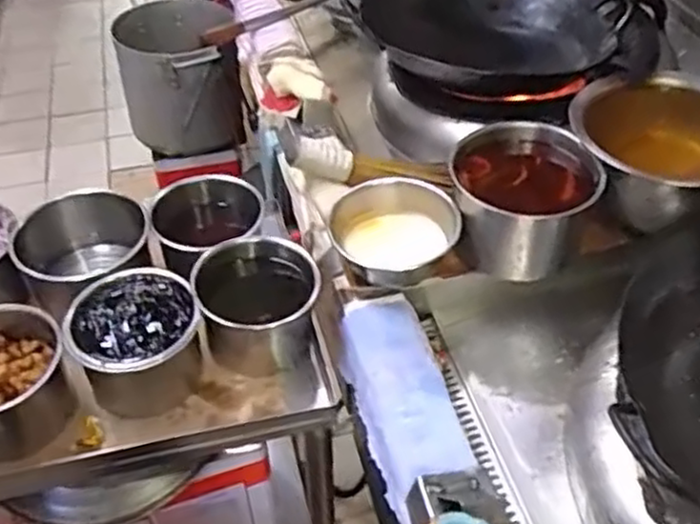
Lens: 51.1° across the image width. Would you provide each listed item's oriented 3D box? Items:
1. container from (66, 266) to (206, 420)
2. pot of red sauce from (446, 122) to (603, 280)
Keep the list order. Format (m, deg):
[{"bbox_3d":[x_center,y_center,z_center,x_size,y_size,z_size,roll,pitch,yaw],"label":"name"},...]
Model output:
[{"bbox_3d":[-0.253,0.097,0.890,0.141,0.125,0.148,-13,43,-9],"label":"container"},{"bbox_3d":[0.231,-0.073,0.990,0.180,0.154,0.164,-3,42,2],"label":"pot of red sauce"}]

